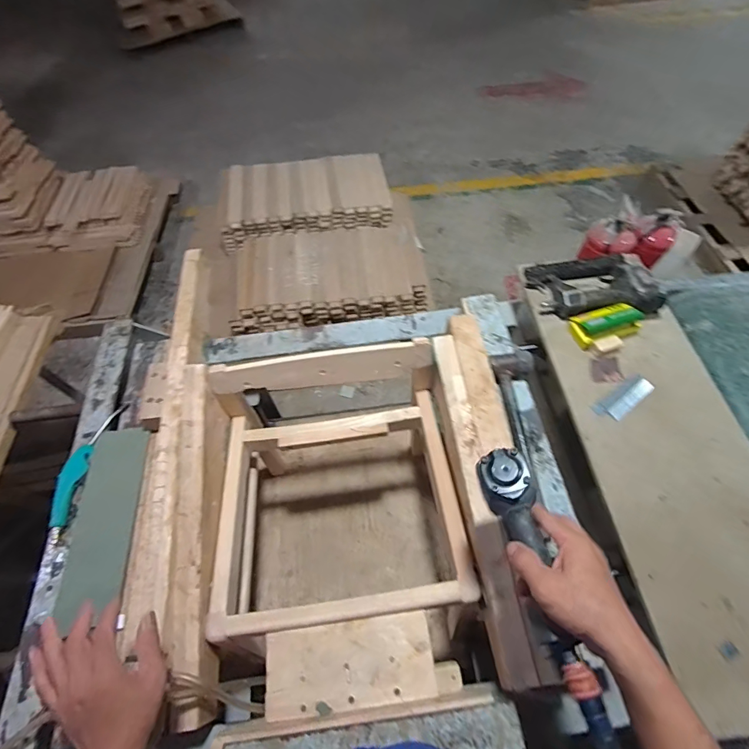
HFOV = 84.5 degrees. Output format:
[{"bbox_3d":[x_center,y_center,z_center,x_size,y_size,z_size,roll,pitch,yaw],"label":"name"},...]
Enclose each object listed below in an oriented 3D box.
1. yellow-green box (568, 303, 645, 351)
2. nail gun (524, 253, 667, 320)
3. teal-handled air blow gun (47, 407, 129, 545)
[{"bbox_3d":[0.462,-0.102,0.825,0.130,0.051,0.068,-19,60,-9],"label":"yellow-green box"},{"bbox_3d":[0.469,-0.197,0.865,0.254,0.062,0.165,-4,59,0],"label":"nail gun"},{"bbox_3d":[-0.536,0.168,0.752,0.048,0.023,0.258,4,60,4],"label":"teal-handled air blow gun"}]

